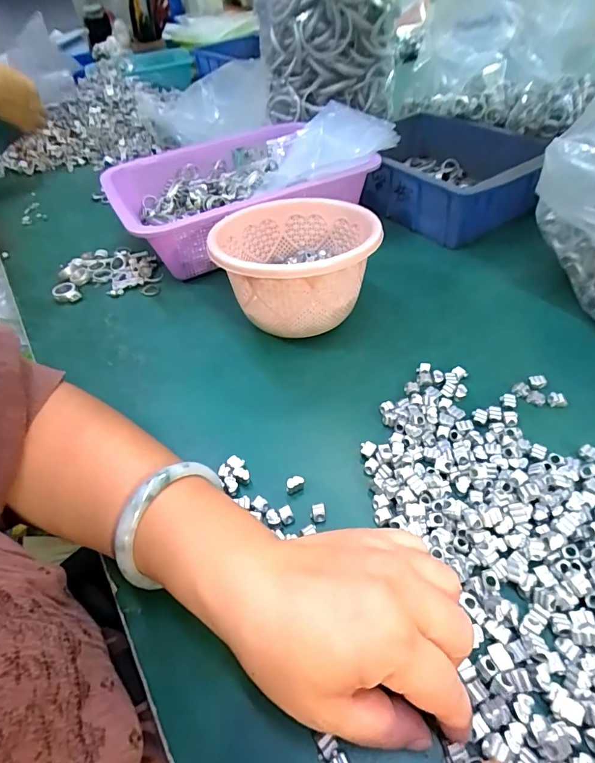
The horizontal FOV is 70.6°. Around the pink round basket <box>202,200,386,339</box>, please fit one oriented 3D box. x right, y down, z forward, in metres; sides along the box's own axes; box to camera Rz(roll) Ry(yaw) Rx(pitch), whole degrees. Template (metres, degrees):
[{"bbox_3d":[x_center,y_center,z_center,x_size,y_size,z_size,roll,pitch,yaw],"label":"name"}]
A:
[{"bbox_3d":[0.000,-0.101,0.396,0.142,0.096,0.142,-4,46,4],"label":"pink round basket"}]

